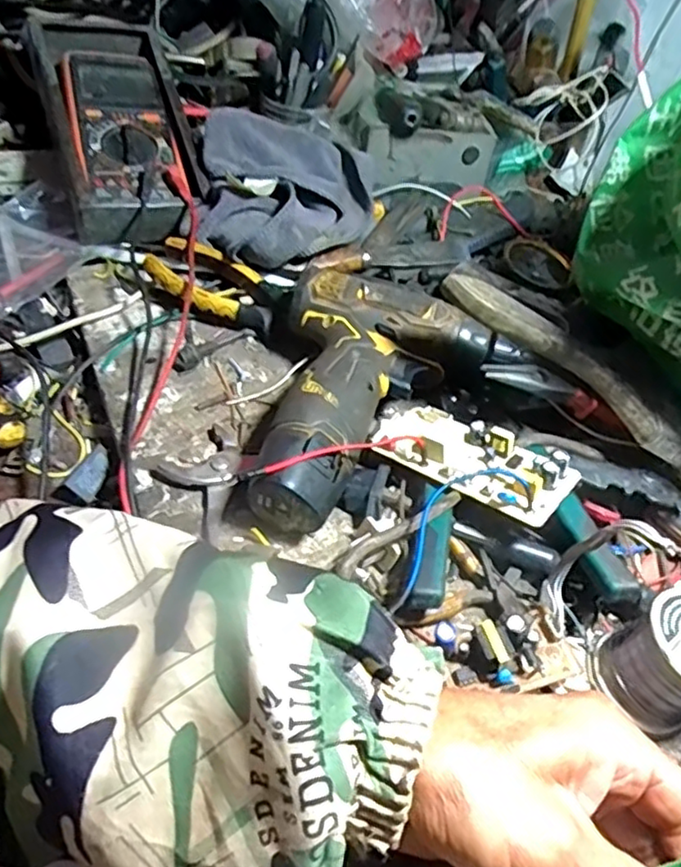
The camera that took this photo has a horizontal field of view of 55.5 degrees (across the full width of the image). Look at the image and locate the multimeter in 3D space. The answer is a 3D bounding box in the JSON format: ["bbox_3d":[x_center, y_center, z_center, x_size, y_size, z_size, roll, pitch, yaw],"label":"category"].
[{"bbox_3d":[-0.184,-0.254,0.526,0.107,0.054,0.210,-13,72,-26],"label":"multimeter"}]

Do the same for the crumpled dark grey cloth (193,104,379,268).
[{"bbox_3d":[-0.043,-0.194,0.517,0.134,0.075,0.169,2,49,1],"label":"crumpled dark grey cloth"}]

